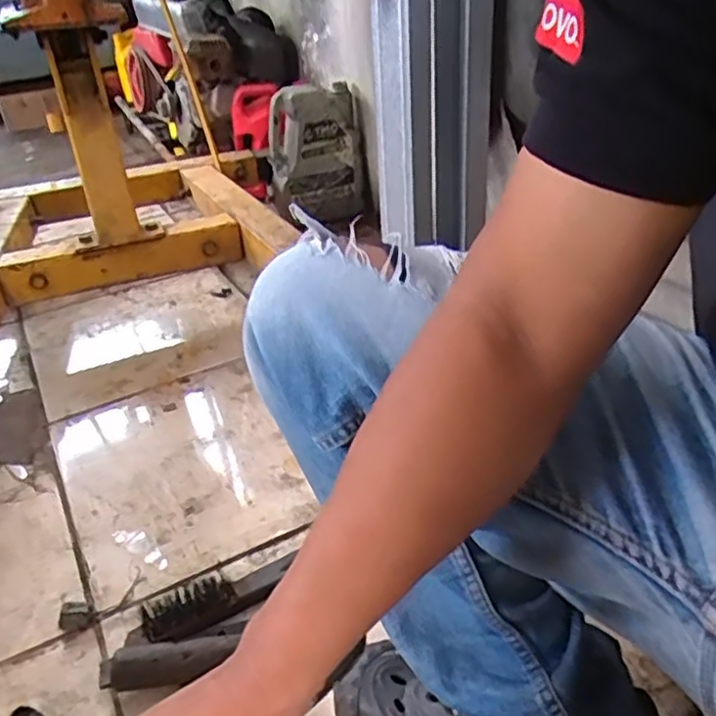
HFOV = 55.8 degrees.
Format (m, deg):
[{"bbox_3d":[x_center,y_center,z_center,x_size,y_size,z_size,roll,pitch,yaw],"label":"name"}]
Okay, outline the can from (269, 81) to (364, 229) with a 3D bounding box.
[{"bbox_3d":[-0.102,-0.474,1.571,0.200,0.284,0.116,-21,35,-26],"label":"can"}]

